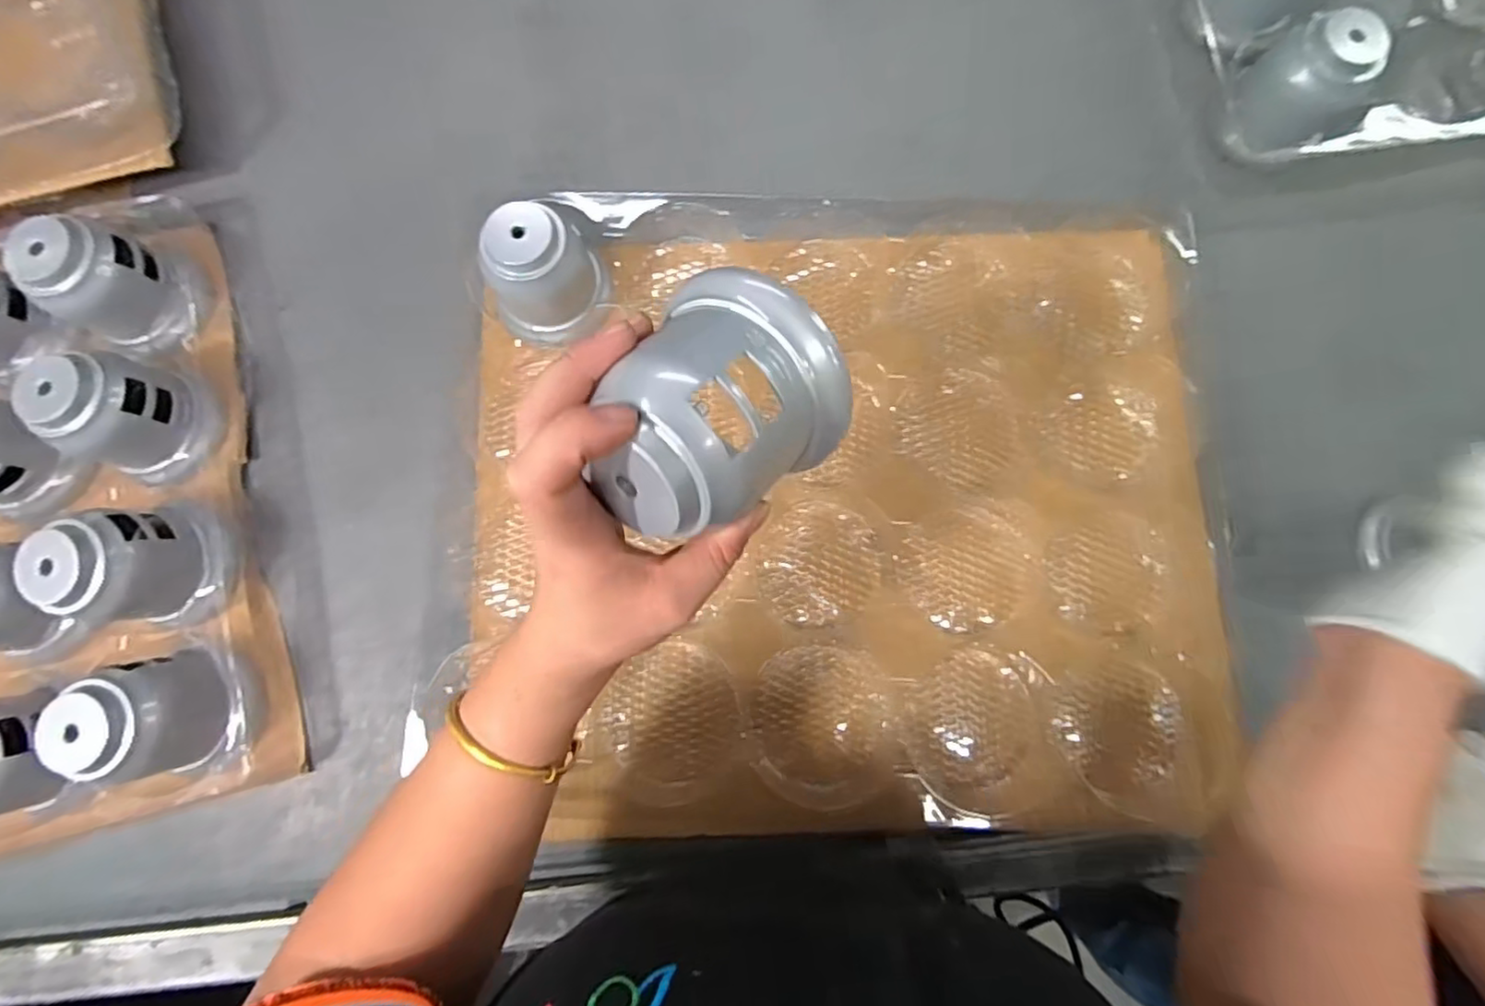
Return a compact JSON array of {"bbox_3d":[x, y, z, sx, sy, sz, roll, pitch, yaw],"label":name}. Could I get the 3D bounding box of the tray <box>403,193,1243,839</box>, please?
[{"bbox_3d":[0.075,-0.003,0.466,0.533,0.058,0.450,-1,80,-1],"label":"tray"}]

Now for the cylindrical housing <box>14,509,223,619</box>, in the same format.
[{"bbox_3d":[-0.407,0.039,0.427,0.072,0.075,0.070,-4,80,-2],"label":"cylindrical housing"}]

